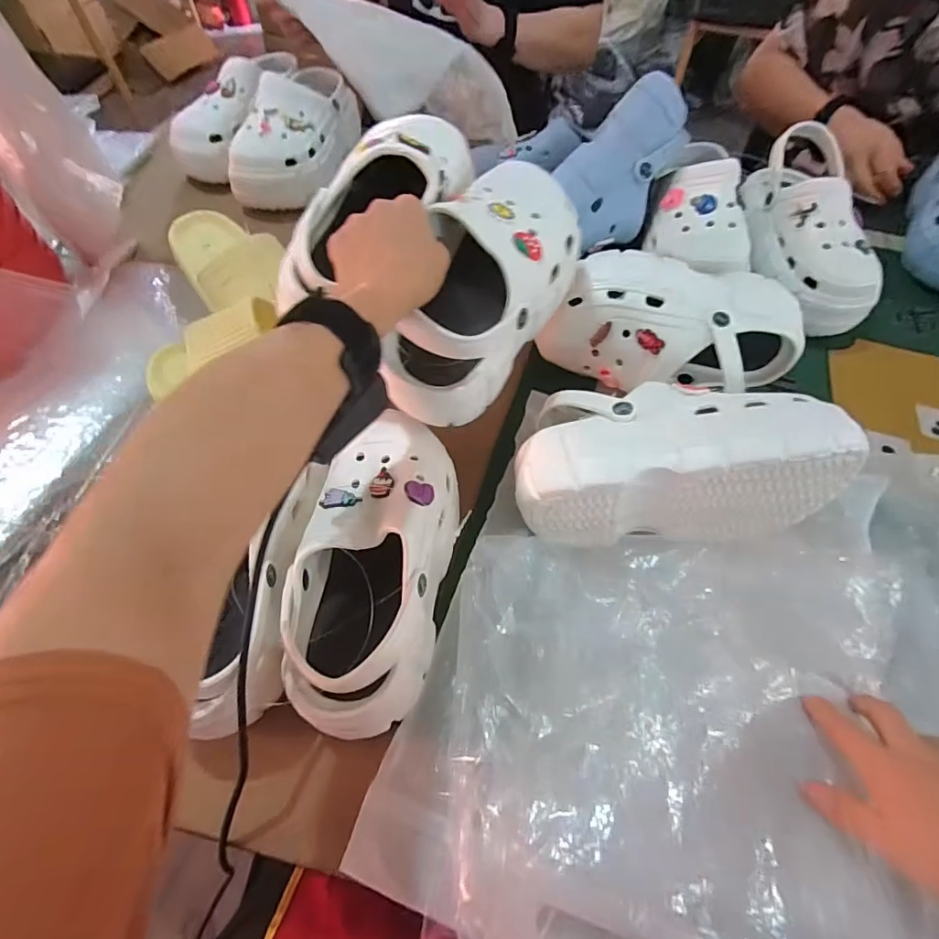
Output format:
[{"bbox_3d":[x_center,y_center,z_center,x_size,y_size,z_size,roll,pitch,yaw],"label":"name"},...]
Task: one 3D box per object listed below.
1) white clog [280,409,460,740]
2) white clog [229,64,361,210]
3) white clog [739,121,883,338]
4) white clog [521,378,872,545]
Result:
[{"bbox_3d":[-0.067,0.067,0.384,0.099,0.092,0.234,6,56,4],"label":"white clog"},{"bbox_3d":[-0.238,-0.475,0.722,0.115,0.097,0.236,12,58,8],"label":"white clog"},{"bbox_3d":[0.387,-0.271,0.584,0.100,0.089,0.235,-3,66,-5],"label":"white clog"},{"bbox_3d":[0.163,-0.008,0.414,0.243,0.112,0.123,4,56,3],"label":"white clog"}]

